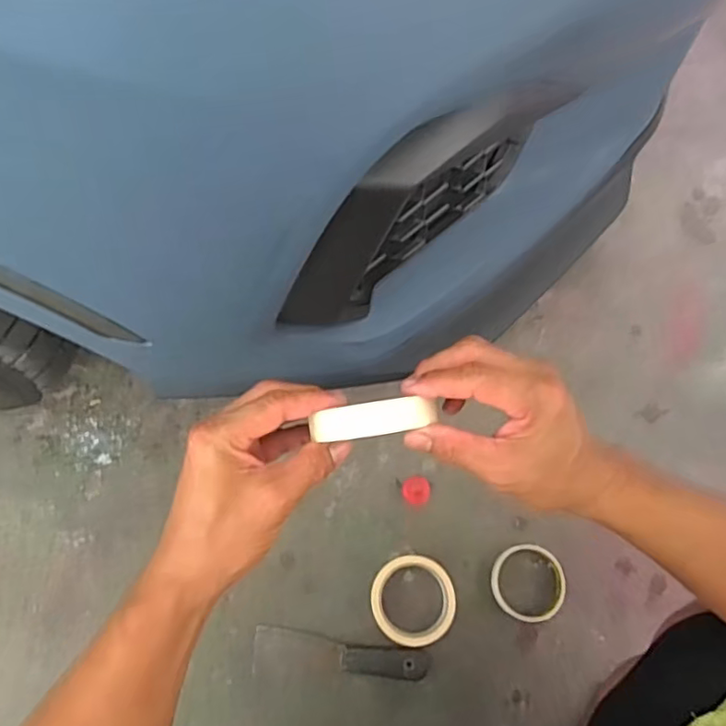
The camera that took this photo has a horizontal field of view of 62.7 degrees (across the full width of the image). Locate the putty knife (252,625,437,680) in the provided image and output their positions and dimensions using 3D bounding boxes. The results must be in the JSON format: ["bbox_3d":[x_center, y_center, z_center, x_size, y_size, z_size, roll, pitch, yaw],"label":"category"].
[{"bbox_3d":[-0.025,0.338,0.688,0.200,0.011,0.049,3,72,1],"label":"putty knife"}]

